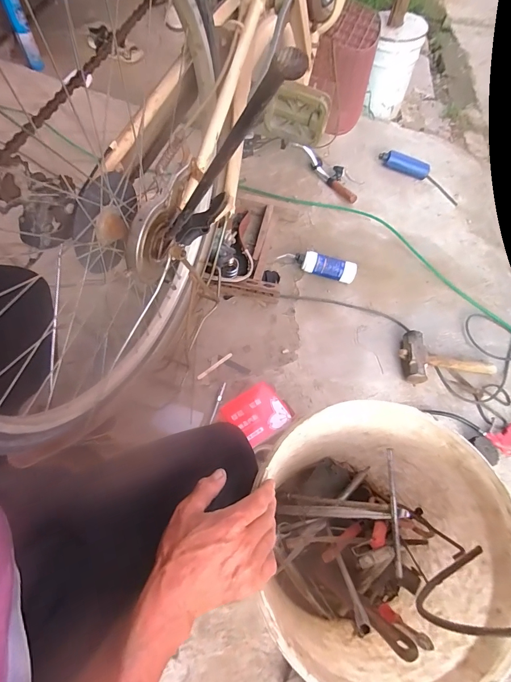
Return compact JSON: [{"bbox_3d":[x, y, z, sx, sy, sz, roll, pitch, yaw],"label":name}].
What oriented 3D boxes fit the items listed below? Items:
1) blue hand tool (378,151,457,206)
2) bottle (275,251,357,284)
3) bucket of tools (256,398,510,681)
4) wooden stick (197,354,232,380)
[{"bbox_3d":[0.677,-0.683,1.403,0.365,0.051,0.109,31,63,-1],"label":"blue hand tool"},{"bbox_3d":[0.187,-0.229,1.038,0.237,0.064,0.059,11,60,5],"label":"bottle"},{"bbox_3d":[0.154,0.292,0.520,0.281,0.322,0.290,-6,60,-5],"label":"bucket of tools"},{"bbox_3d":[-0.103,0.064,0.868,0.108,0.008,0.011,-37,67,-20],"label":"wooden stick"}]

